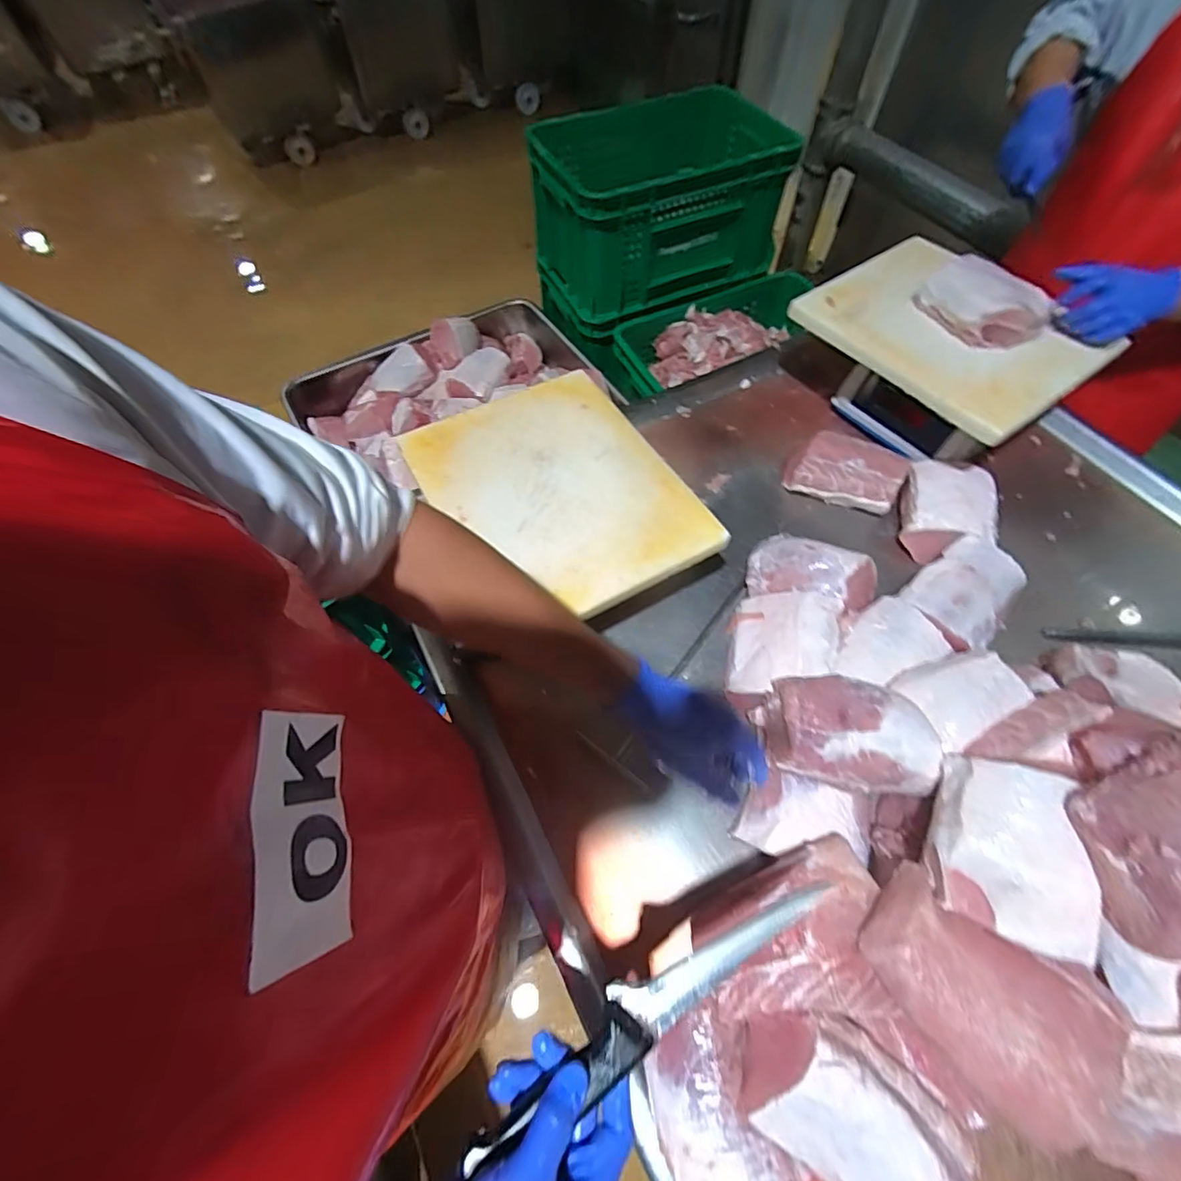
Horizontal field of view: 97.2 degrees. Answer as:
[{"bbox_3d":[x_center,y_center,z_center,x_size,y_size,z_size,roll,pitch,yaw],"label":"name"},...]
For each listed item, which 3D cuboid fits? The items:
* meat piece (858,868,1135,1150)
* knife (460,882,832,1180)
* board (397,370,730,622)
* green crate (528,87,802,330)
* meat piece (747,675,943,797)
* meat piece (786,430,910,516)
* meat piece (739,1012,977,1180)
[{"bbox_3d":[0.320,0.328,0.426,0.175,0.057,0.124,36,65,19],"label":"meat piece"},{"bbox_3d":[0.051,0.289,0.371,0.295,0.016,0.038,-23,62,-20],"label":"knife"},{"bbox_3d":[-0.047,-0.135,0.681,0.286,0.022,0.367,-27,63,-16],"label":"board"},{"bbox_3d":[0.154,-0.856,1.200,0.501,0.306,0.284,-21,62,-13],"label":"green crate"},{"bbox_3d":[0.281,0.151,0.572,0.171,0.068,0.114,11,60,5],"label":"meat piece"},{"bbox_3d":[0.403,-0.190,0.832,0.164,0.064,0.118,22,61,12],"label":"meat piece"},{"bbox_3d":[0.216,0.435,0.432,0.172,0.071,0.106,32,64,17],"label":"meat piece"}]

